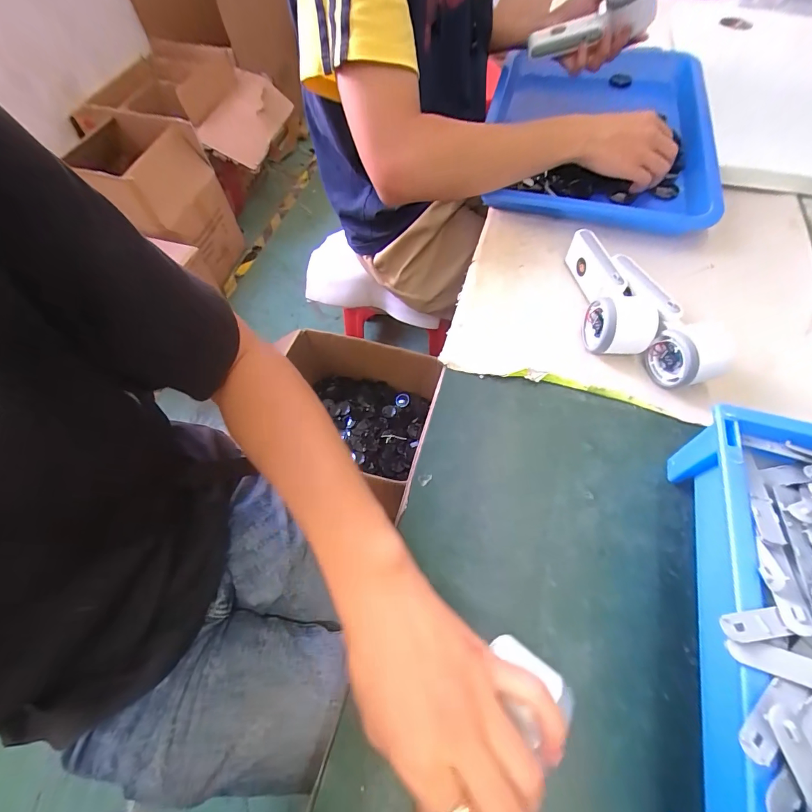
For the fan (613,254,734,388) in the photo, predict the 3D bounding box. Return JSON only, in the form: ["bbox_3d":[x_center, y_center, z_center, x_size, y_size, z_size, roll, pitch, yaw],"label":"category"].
[{"bbox_3d":[0.278,-0.098,0.419,0.068,0.050,0.162,-12,62,-4],"label":"fan"}]

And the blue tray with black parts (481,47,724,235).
[{"bbox_3d":[0.287,-0.425,0.588,0.330,0.062,0.403,11,63,8],"label":"blue tray with black parts"}]

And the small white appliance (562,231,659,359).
[{"bbox_3d":[0.228,-0.131,0.438,0.060,0.046,0.164,-1,62,2],"label":"small white appliance"}]

